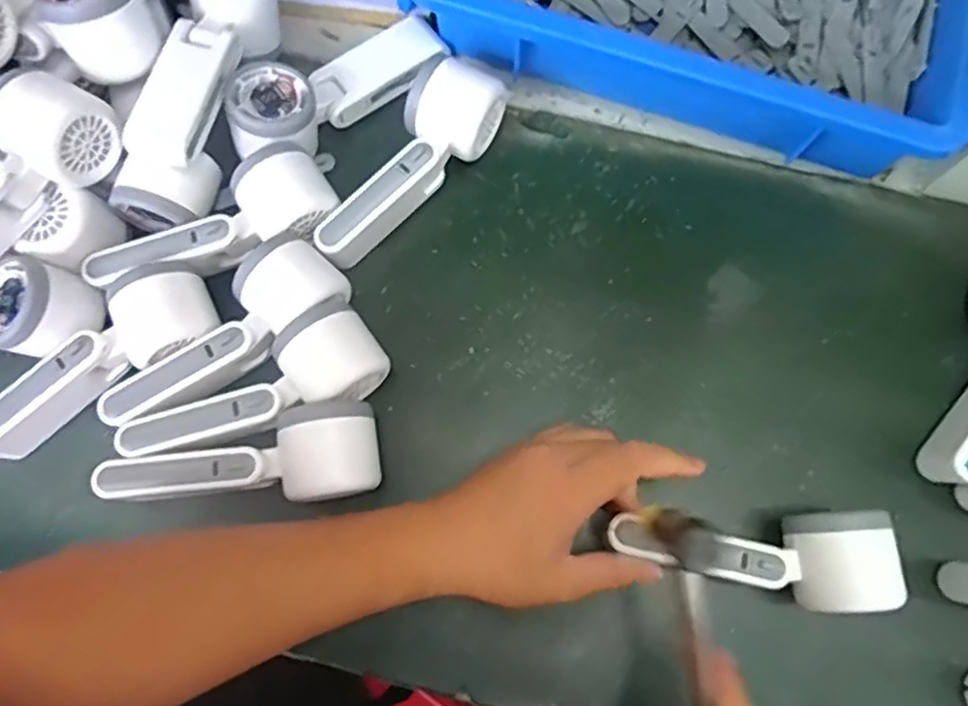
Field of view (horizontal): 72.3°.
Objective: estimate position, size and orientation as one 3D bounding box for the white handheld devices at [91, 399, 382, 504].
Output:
[{"bbox_3d":[-0.150,0.073,0.413,0.170,0.055,0.055,-11,76,-4],"label":"white handheld devices"}]

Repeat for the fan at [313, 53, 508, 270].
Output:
[{"bbox_3d":[-0.053,-0.129,0.462,0.053,0.063,0.164,37,78,8],"label":"fan"}]

